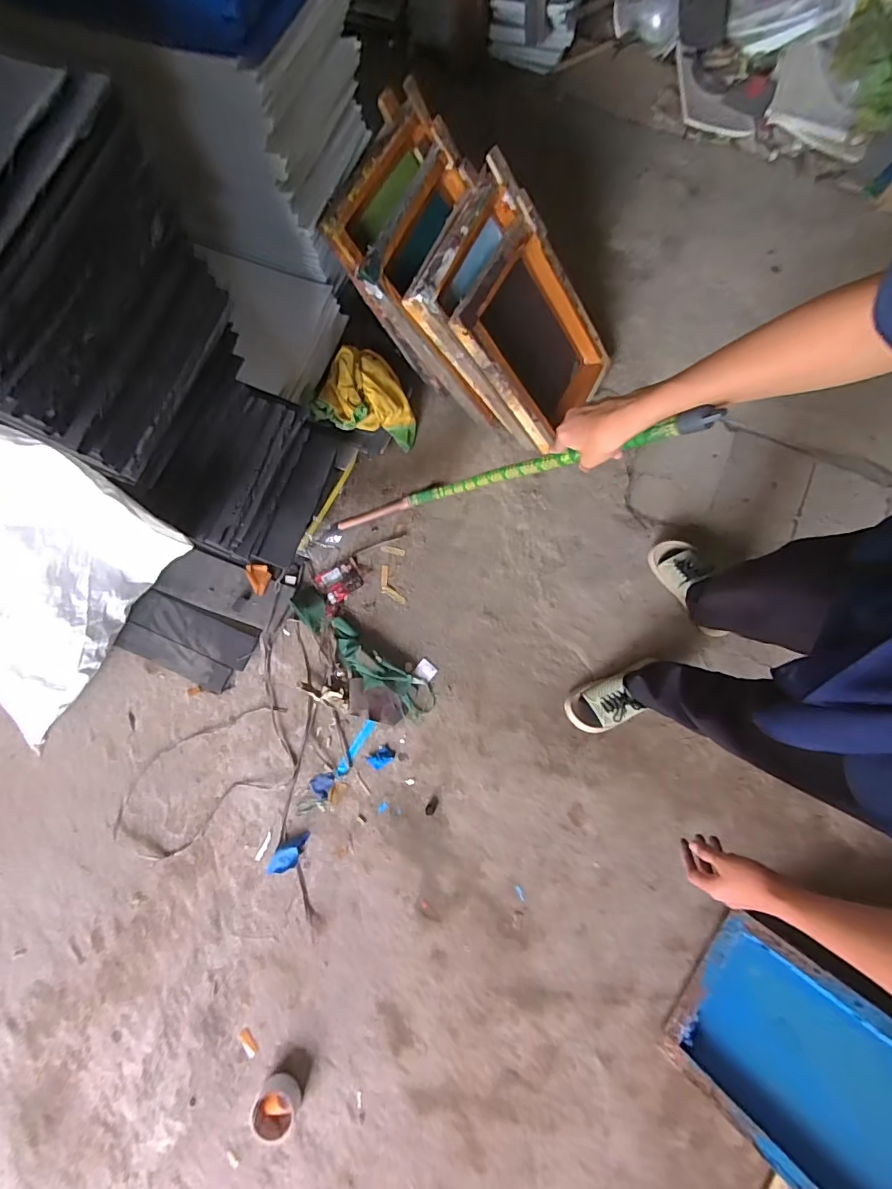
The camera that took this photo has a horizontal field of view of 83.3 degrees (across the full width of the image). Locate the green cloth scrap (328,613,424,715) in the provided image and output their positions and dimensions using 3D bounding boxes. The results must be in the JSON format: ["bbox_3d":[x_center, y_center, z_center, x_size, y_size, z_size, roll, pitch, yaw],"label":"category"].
[{"bbox_3d":[-0.164,0.164,1.136,0.272,0.037,0.083,36,80,8],"label":"green cloth scrap"}]

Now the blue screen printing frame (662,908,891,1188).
[{"bbox_3d":[0.634,0.814,0.843,0.301,0.044,0.434,-46,37,-16],"label":"blue screen printing frame"}]

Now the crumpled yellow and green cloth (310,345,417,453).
[{"bbox_3d":[-0.192,-0.441,1.189,0.223,0.194,0.166,-21,78,-4],"label":"crumpled yellow and green cloth"}]

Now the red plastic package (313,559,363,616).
[{"bbox_3d":[-0.248,-0.019,1.176,0.104,0.021,0.113,-25,78,-4],"label":"red plastic package"}]

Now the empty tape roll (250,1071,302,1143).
[{"bbox_3d":[-0.325,0.982,0.958,0.086,0.054,0.094,21,79,6],"label":"empty tape roll"}]

